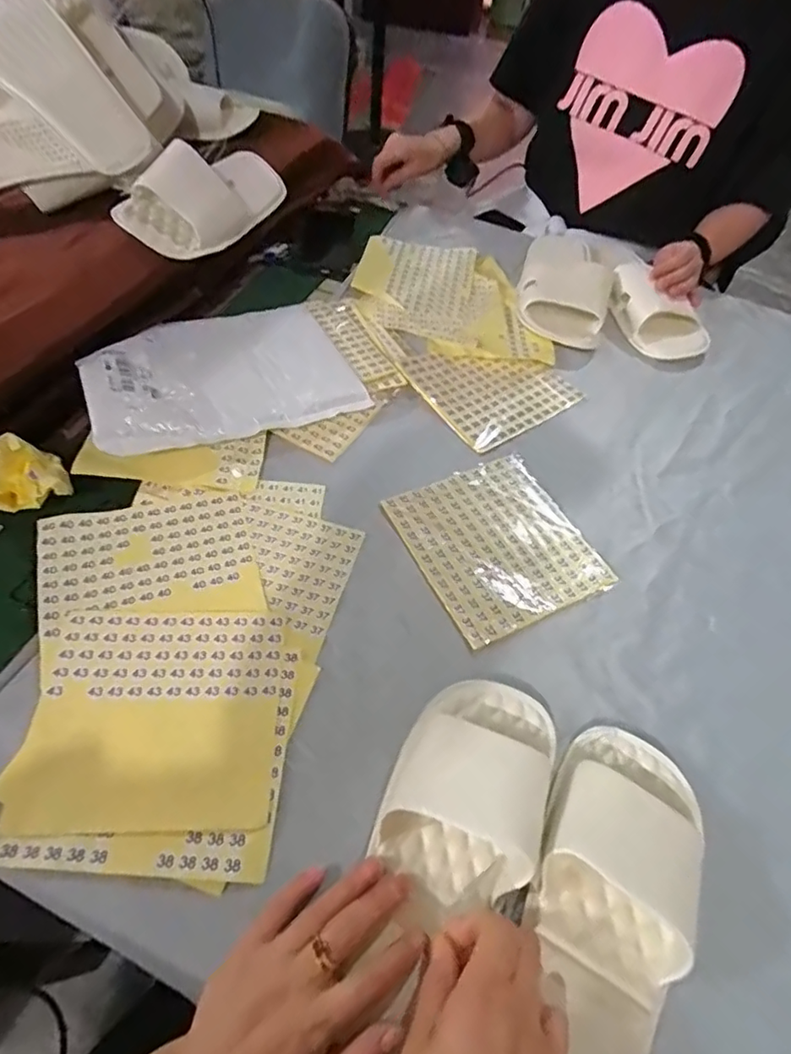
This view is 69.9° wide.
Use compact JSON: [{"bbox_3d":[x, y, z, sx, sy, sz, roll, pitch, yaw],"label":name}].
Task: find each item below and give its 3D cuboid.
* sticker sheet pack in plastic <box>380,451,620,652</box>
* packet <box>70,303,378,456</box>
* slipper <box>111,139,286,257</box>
[{"bbox_3d":[0.095,0.012,0.525,0.158,0.006,0.167,-21,58,-18],"label":"sticker sheet pack in plastic"},{"bbox_3d":[-0.186,-0.168,0.594,0.263,0.068,0.190,-24,59,-20],"label":"packet"},{"bbox_3d":[-0.208,-0.379,0.643,0.081,0.074,0.216,26,56,14],"label":"slipper"}]

